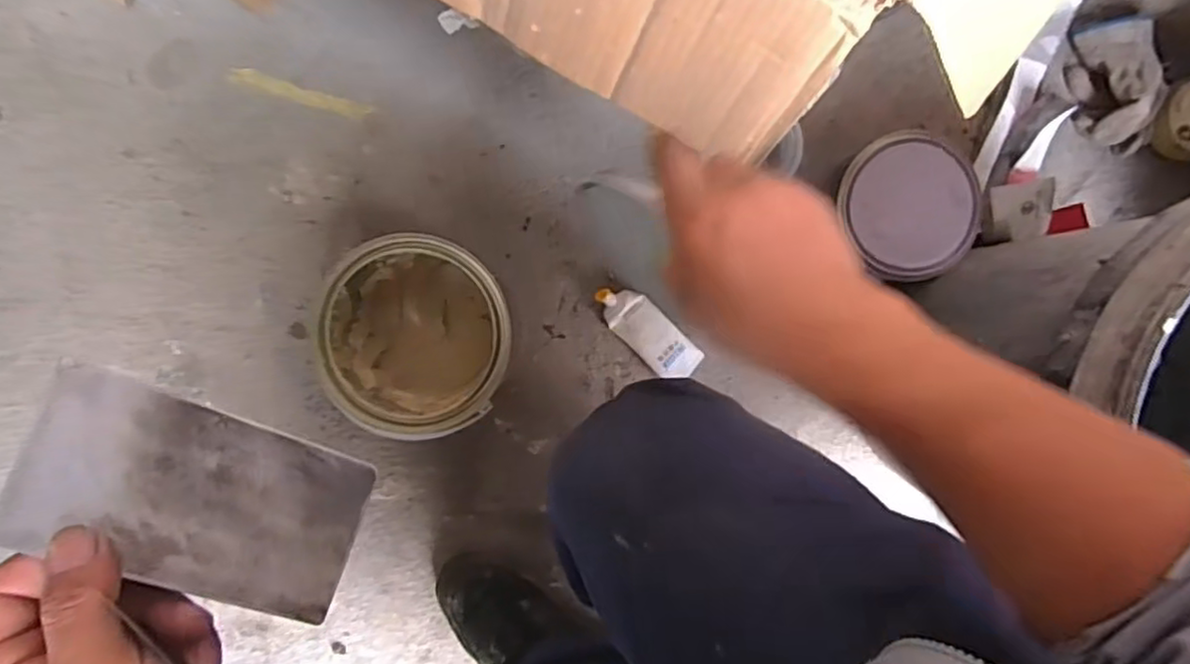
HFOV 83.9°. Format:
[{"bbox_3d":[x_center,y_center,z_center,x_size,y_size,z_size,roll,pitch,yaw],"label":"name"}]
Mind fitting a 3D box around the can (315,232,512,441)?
[{"bbox_3d":[-0.151,0.003,0.603,0.152,0.163,0.158,6,92,-1],"label":"can"}]

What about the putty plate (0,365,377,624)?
[{"bbox_3d":[-0.167,0.071,0.283,0.129,0.009,0.073,26,54,-25],"label":"putty plate"}]

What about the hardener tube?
[{"bbox_3d":[0.053,0.000,0.675,0.048,0.026,0.120,-45,92,1],"label":"hardener tube"}]

